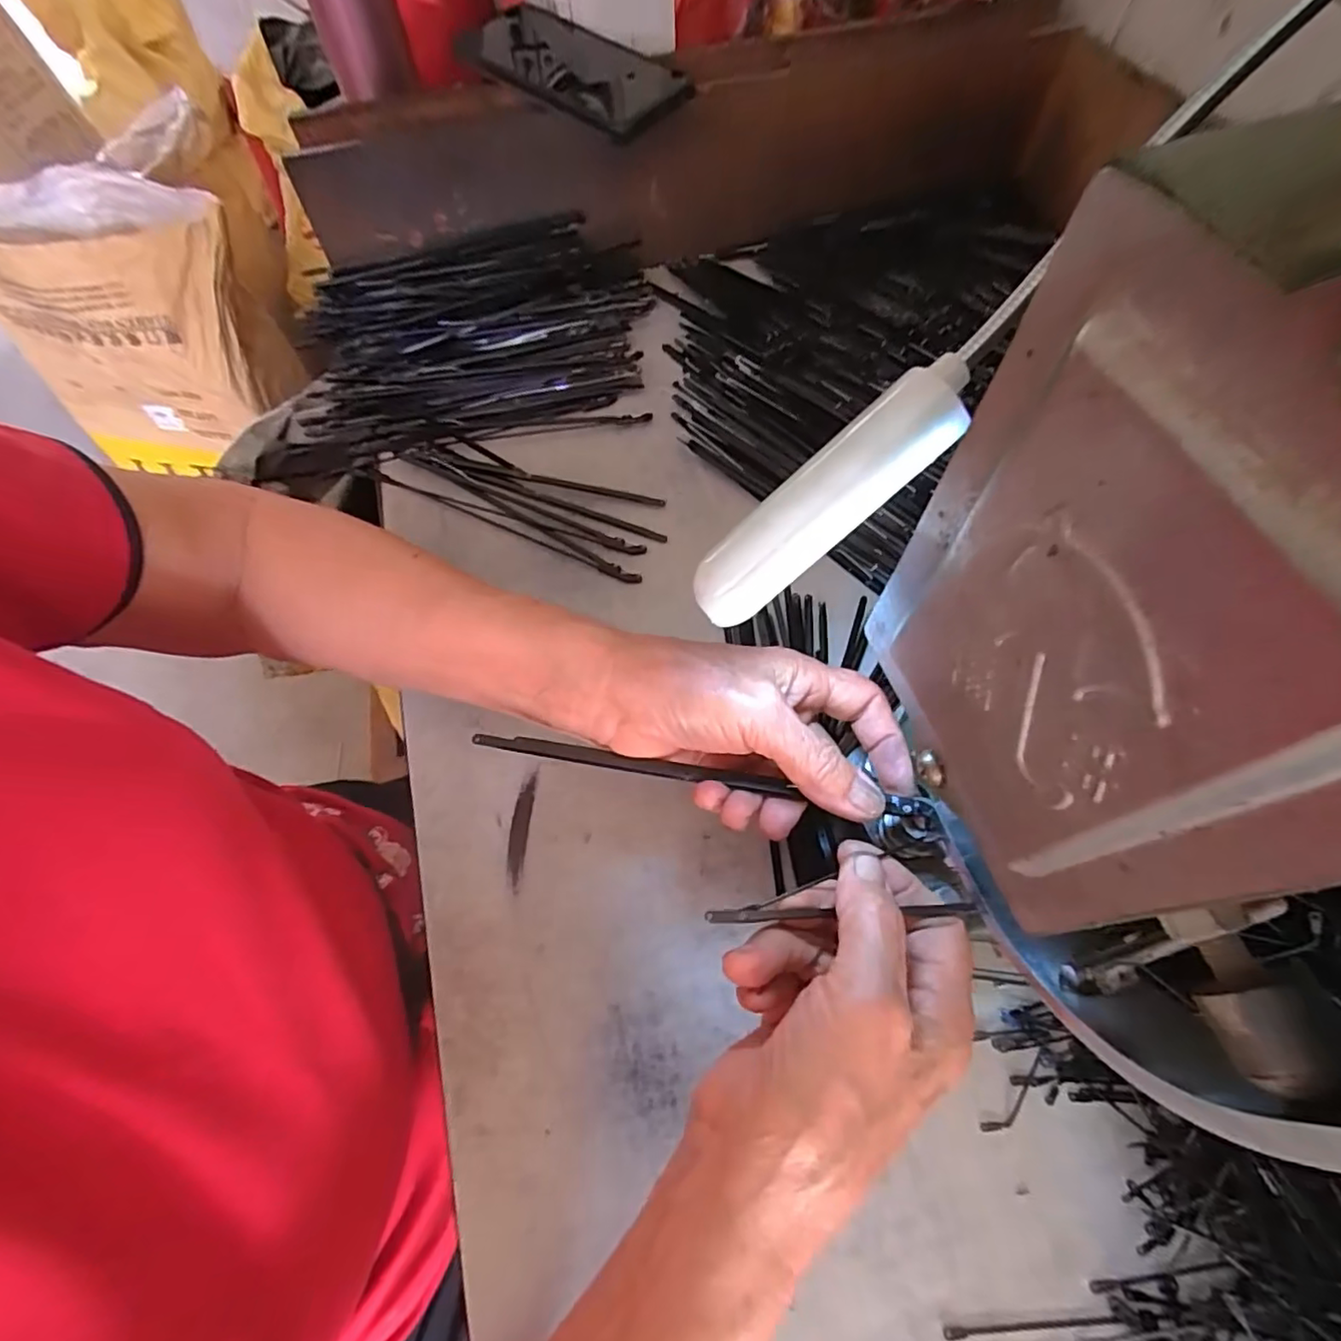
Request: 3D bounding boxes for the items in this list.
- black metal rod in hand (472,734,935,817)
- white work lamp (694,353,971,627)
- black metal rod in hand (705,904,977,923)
[{"bbox_3d":[0.010,0.042,0.250,0.184,0.004,0.008,8,64,7],"label":"black metal rod in hand"},{"bbox_3d":[0.040,-0.045,0.161,0.084,0.011,0.022,-42,66,12],"label":"white work lamp"},{"bbox_3d":[0.061,0.088,0.223,0.097,0.005,0.004,-1,63,-2],"label":"black metal rod in hand"}]

